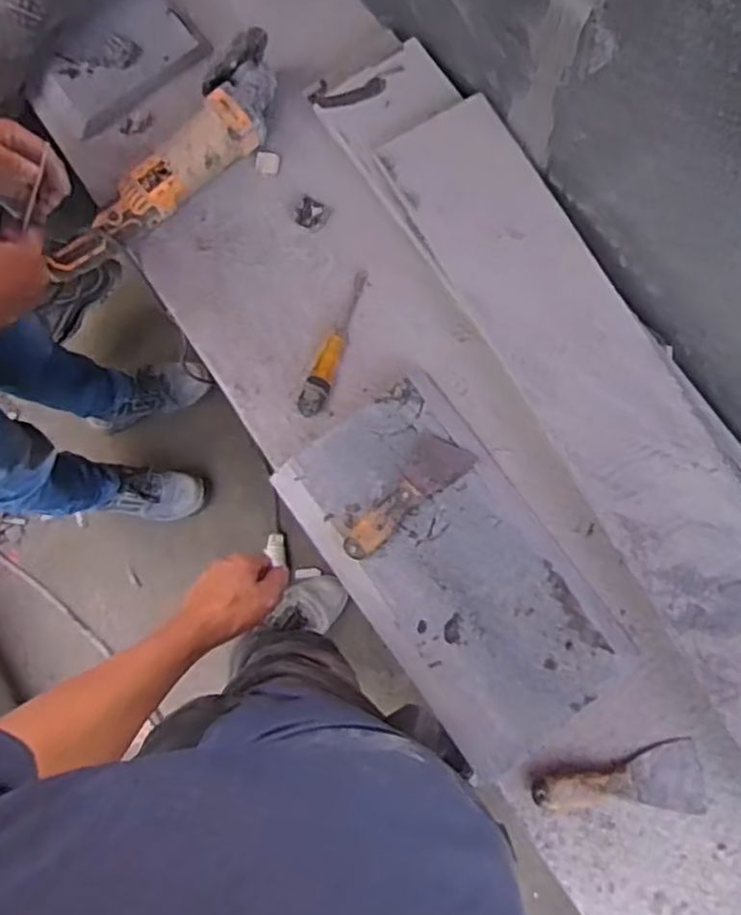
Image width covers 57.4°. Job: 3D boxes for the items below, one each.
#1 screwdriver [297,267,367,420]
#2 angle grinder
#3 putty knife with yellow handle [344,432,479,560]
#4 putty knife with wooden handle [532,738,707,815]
[{"bbox_3d":[-0.042,-0.138,0.804,0.027,0.028,0.193,19,80,5],"label":"screwdriver"},{"bbox_3d":[-0.234,-0.354,0.830,0.092,0.078,0.385,39,82,8],"label":"angle grinder"},{"bbox_3d":[0.037,0.044,0.744,0.058,0.022,0.169,43,83,9],"label":"putty knife with yellow handle"},{"bbox_3d":[0.268,0.356,0.720,0.181,0.021,0.067,-14,79,-1],"label":"putty knife with wooden handle"}]

